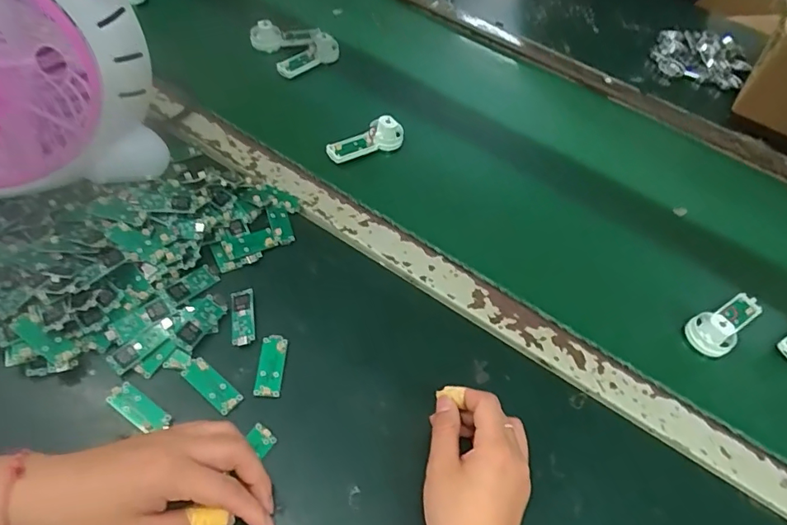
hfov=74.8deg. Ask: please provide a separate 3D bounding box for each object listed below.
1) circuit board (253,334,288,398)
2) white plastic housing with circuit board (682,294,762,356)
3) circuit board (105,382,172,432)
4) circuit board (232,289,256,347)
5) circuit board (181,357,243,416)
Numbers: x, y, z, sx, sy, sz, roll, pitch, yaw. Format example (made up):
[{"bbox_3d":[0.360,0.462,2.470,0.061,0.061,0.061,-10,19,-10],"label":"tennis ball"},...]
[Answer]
[{"bbox_3d":[-0.097,0.080,0.406,0.020,0.004,0.050,5,53,-6],"label":"circuit board"},{"bbox_3d":[0.321,0.055,0.493,0.089,0.038,0.039,-26,61,-25],"label":"white plastic housing with circuit board"},{"bbox_3d":[-0.185,0.105,0.373,0.049,0.004,0.018,31,55,14],"label":"circuit board"},{"bbox_3d":[-0.125,0.045,0.426,0.018,0.007,0.047,-4,54,-12],"label":"circuit board"},{"bbox_3d":[-0.137,0.092,0.388,0.046,0.006,0.019,36,56,17],"label":"circuit board"}]

